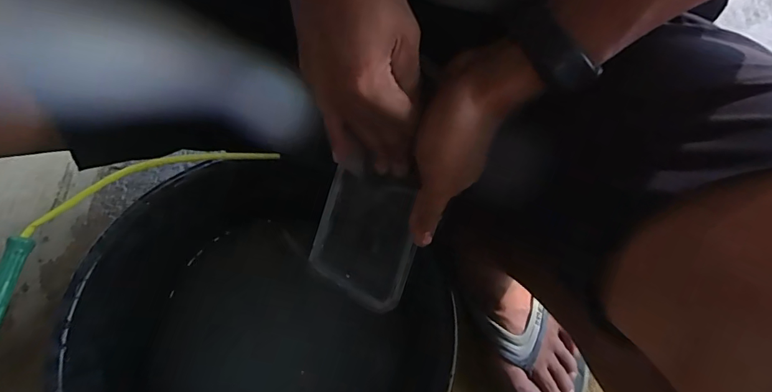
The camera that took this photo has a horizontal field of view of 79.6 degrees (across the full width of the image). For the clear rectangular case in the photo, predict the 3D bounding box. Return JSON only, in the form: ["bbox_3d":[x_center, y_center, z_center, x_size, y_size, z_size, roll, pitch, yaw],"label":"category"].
[{"bbox_3d":[-0.017,0.032,0.371,0.083,0.007,0.104,20,100,21],"label":"clear rectangular case"}]

